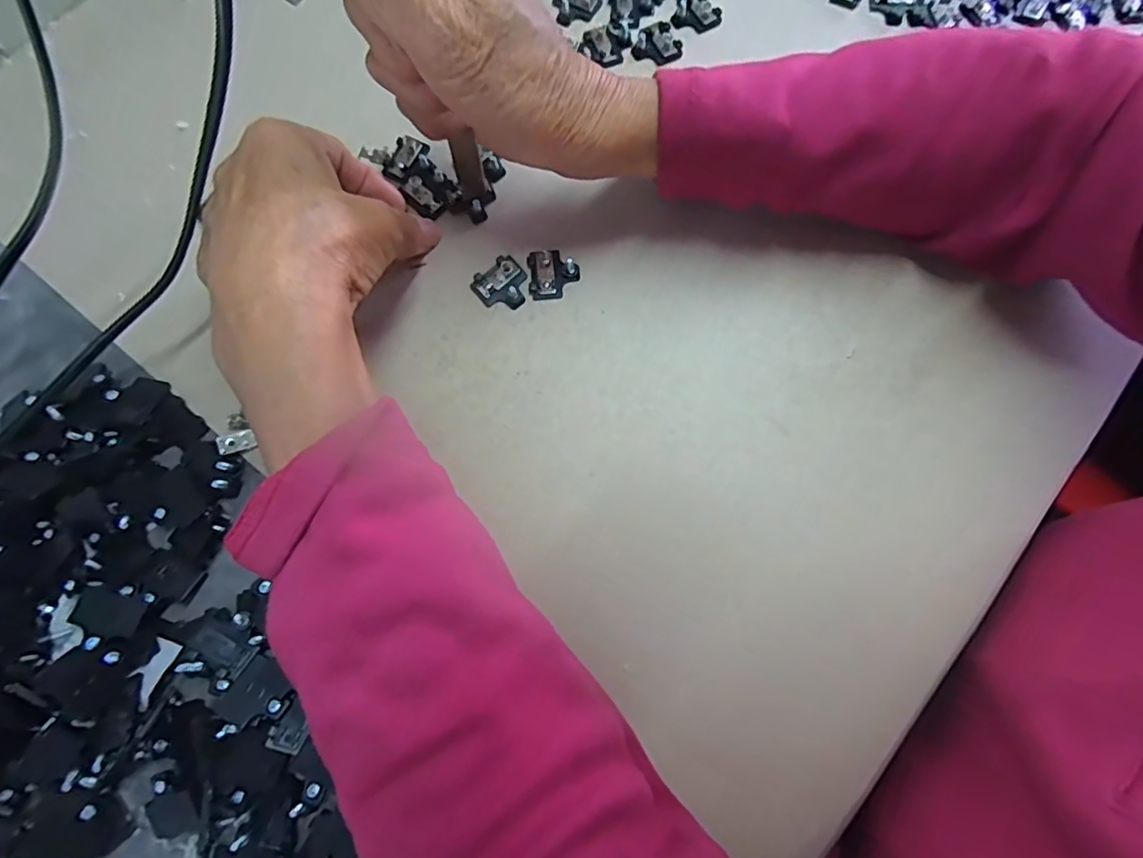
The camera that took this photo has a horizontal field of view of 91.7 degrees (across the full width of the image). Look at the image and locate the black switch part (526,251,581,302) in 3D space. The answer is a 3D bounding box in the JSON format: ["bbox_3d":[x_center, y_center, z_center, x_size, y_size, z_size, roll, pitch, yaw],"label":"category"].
[{"bbox_3d":[-0.008,-0.075,0.266,0.024,0.006,0.025,-5,77,-1],"label":"black switch part"}]

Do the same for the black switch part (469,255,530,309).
[{"bbox_3d":[-0.032,-0.069,0.265,0.025,0.005,0.024,-40,80,-8],"label":"black switch part"}]

